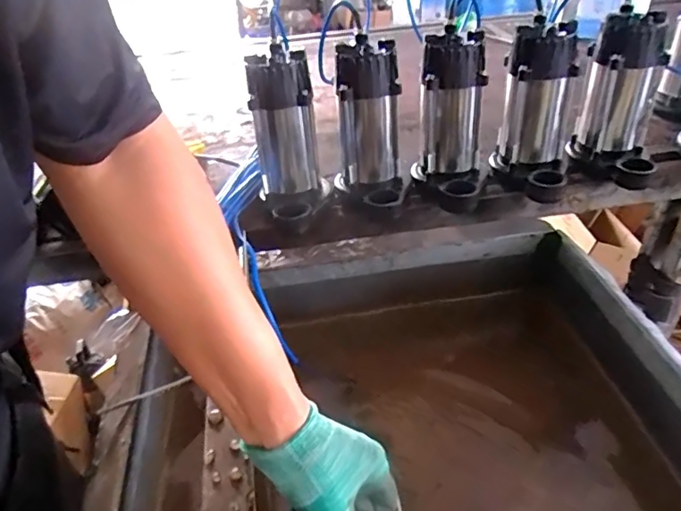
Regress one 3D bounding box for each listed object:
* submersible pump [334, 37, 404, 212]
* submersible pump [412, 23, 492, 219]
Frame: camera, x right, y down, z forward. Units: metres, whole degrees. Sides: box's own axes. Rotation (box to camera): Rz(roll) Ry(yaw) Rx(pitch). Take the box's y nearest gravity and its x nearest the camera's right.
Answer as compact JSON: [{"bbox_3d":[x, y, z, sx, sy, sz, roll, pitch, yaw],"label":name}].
[{"bbox_3d":[0.044,-0.196,0.794,0.103,0.216,0.124,-2,36,3],"label":"submersible pump"},{"bbox_3d":[0.164,-0.201,0.807,0.109,0.240,0.121,9,38,17],"label":"submersible pump"}]

